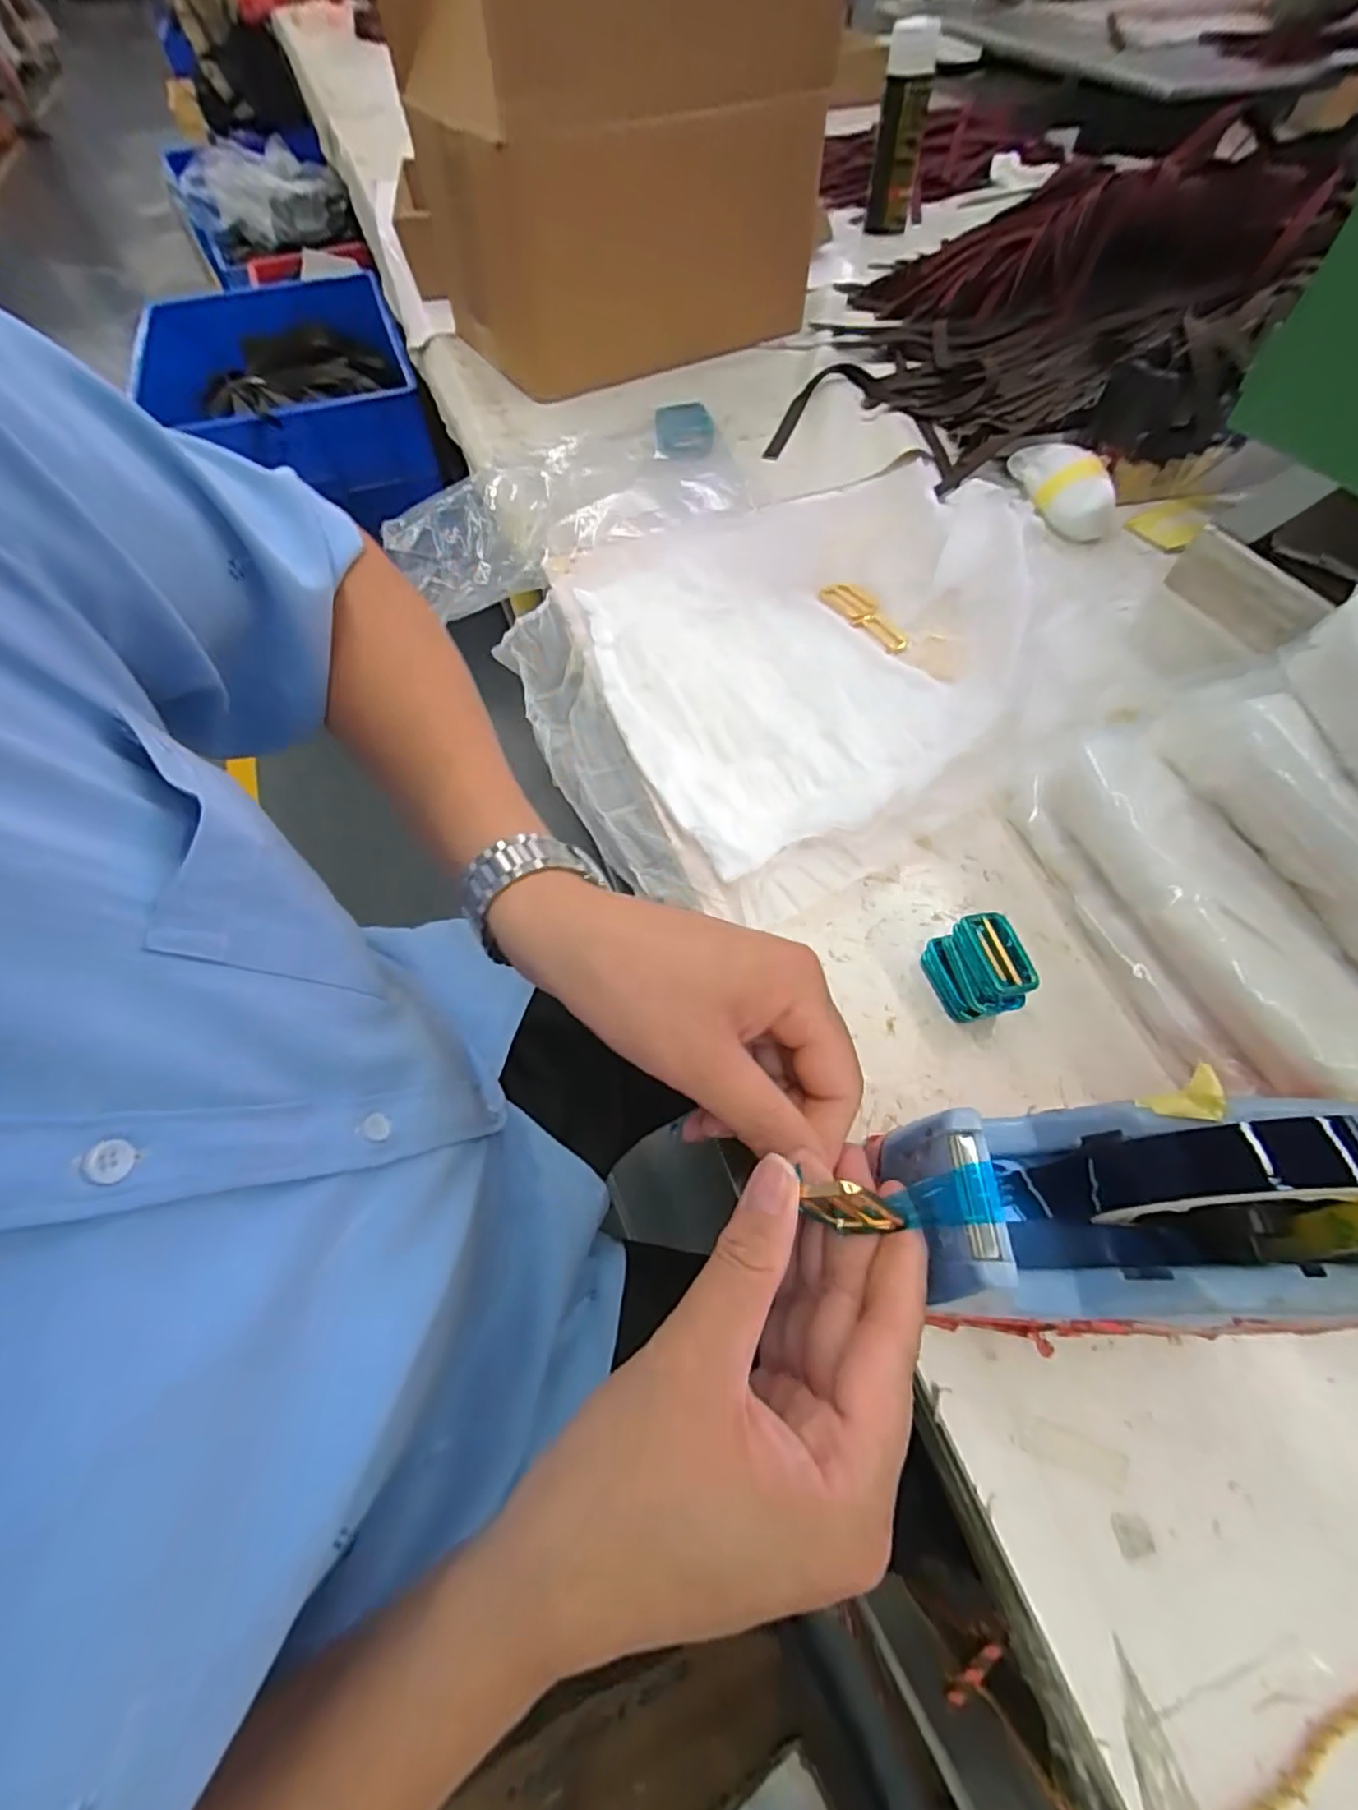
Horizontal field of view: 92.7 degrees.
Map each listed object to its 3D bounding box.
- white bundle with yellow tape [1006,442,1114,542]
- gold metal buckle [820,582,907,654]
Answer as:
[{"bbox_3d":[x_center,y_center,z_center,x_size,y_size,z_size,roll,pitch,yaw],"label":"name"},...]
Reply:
[{"bbox_3d":[0.341,-0.374,0.578,0.055,0.036,0.110,-6,59,-1],"label":"white bundle with yellow tape"},{"bbox_3d":[0.151,-0.229,0.514,0.034,0.008,0.089,-26,61,-12],"label":"gold metal buckle"}]

